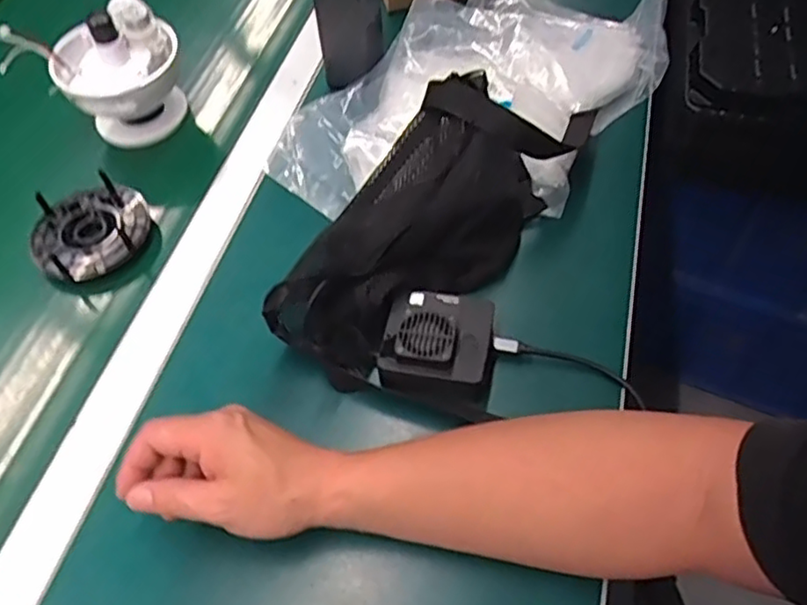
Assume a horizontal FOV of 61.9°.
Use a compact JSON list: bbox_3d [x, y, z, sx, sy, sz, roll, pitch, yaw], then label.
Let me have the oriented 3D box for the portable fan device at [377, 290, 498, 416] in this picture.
[{"bbox_3d":[0.028,0.032,0.496,0.081,0.043,0.076,14,57,11],"label":"portable fan device"}]

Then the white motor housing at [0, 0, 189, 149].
[{"bbox_3d":[-0.285,-0.229,0.641,0.140,0.110,0.098,2,54,5],"label":"white motor housing"}]

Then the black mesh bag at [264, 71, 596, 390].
[{"bbox_3d":[0.026,-0.076,0.534,0.116,0.097,0.311,35,63,23],"label":"black mesh bag"}]

